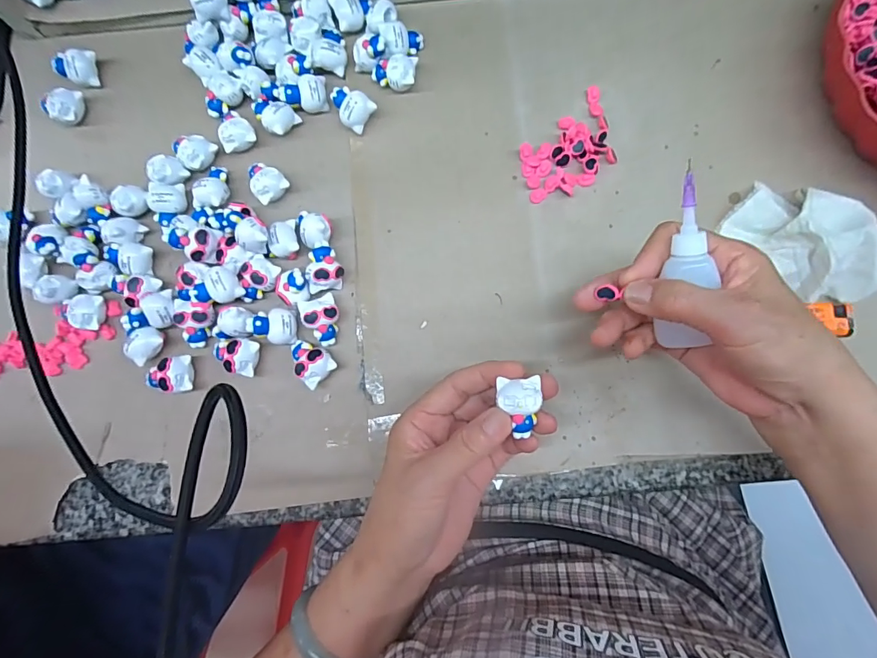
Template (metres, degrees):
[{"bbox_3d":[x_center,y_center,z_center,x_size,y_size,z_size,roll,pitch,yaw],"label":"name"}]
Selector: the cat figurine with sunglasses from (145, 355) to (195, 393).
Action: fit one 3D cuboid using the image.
[{"bbox_3d":[-0.187,0.033,0.309,0.028,0.020,0.025,-11,83,0],"label":"cat figurine with sunglasses"}]

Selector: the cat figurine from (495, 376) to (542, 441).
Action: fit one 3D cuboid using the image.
[{"bbox_3d":[0.045,0.044,0.248,0.023,0.011,0.033,-1,83,1],"label":"cat figurine"}]

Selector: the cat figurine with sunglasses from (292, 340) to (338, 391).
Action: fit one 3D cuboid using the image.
[{"bbox_3d":[-0.089,0.022,0.307,0.024,0.020,0.034,-42,84,-4],"label":"cat figurine with sunglasses"}]

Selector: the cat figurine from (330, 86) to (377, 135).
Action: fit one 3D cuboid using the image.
[{"bbox_3d":[-0.066,-0.167,0.331,0.032,0.019,0.024,43,86,6],"label":"cat figurine"}]

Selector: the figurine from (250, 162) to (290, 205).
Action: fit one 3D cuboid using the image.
[{"bbox_3d":[-0.129,-0.110,0.328,0.025,0.018,0.030,-40,83,-3],"label":"figurine"}]

